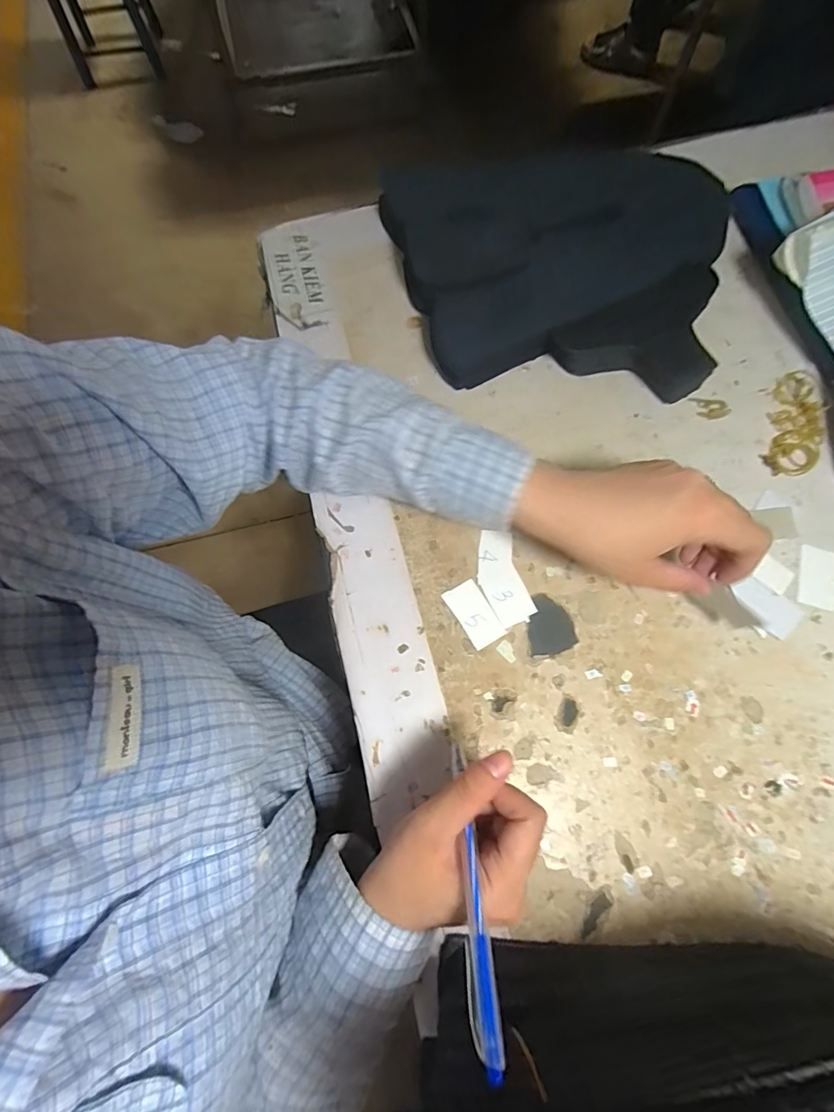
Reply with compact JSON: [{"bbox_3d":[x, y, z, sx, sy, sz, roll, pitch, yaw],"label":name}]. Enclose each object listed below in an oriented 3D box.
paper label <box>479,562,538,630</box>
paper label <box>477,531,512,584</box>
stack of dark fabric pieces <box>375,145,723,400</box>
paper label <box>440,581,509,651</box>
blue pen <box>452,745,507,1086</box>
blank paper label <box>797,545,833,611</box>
[{"bbox_3d":[0.065,0.028,0.343,0.029,0.004,0.039,-27,74,-8],"label":"paper label"},{"bbox_3d":[0.057,0.001,0.351,0.024,0.004,0.039,5,73,2],"label":"paper label"},{"bbox_3d":[0.112,-0.239,0.405,0.269,0.044,0.200,3,73,1],"label":"stack of dark fabric pieces"},{"bbox_3d":[0.041,0.041,0.339,0.024,0.004,0.046,-30,75,-9],"label":"paper label"},{"bbox_3d":[0.026,0.159,0.227,0.011,0.008,0.121,-3,43,0],"label":"blue pen"},{"bbox_3d":[0.288,0.015,0.345,0.025,0.004,0.045,20,74,7],"label":"blank paper label"}]

